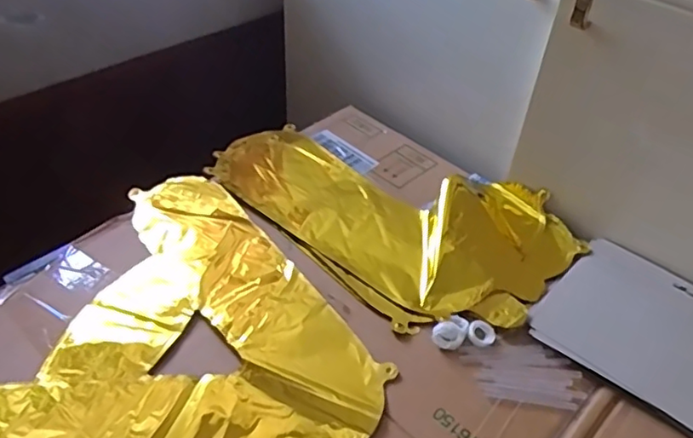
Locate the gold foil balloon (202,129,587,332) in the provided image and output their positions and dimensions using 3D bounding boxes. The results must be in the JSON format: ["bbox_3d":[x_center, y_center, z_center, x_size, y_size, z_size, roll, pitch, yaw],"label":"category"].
[{"bbox_3d":[0.048,-0.031,0.683,0.241,0.023,0.395,-33,55,-32],"label":"gold foil balloon"}]

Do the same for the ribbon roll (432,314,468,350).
[{"bbox_3d":[0.099,0.105,0.558,0.039,0.011,0.026,-31,54,-31],"label":"ribbon roll"}]

